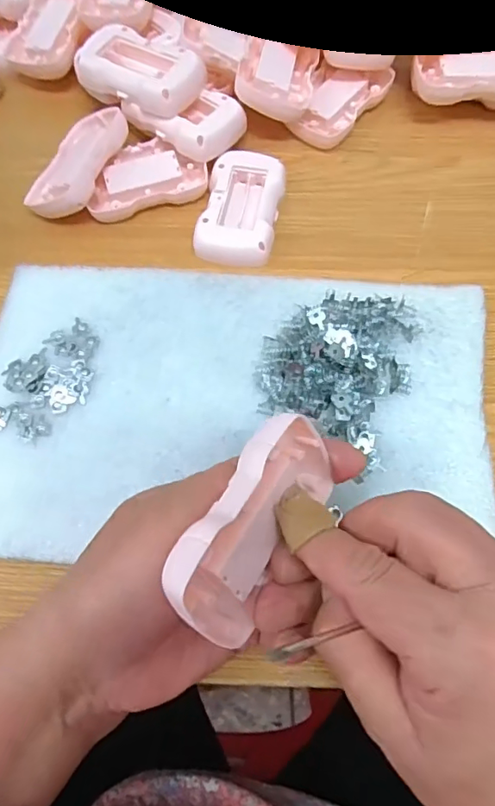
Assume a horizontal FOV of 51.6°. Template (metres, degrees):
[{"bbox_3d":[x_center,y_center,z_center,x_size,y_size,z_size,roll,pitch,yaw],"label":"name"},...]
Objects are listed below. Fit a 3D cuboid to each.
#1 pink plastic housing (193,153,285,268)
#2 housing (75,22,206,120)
[{"bbox_3d":[-0.004,-0.133,0.354,0.050,0.017,0.088,10,70,6],"label":"pink plastic housing"},{"bbox_3d":[-0.076,-0.233,0.365,0.084,0.029,0.051,26,74,11],"label":"housing"}]

